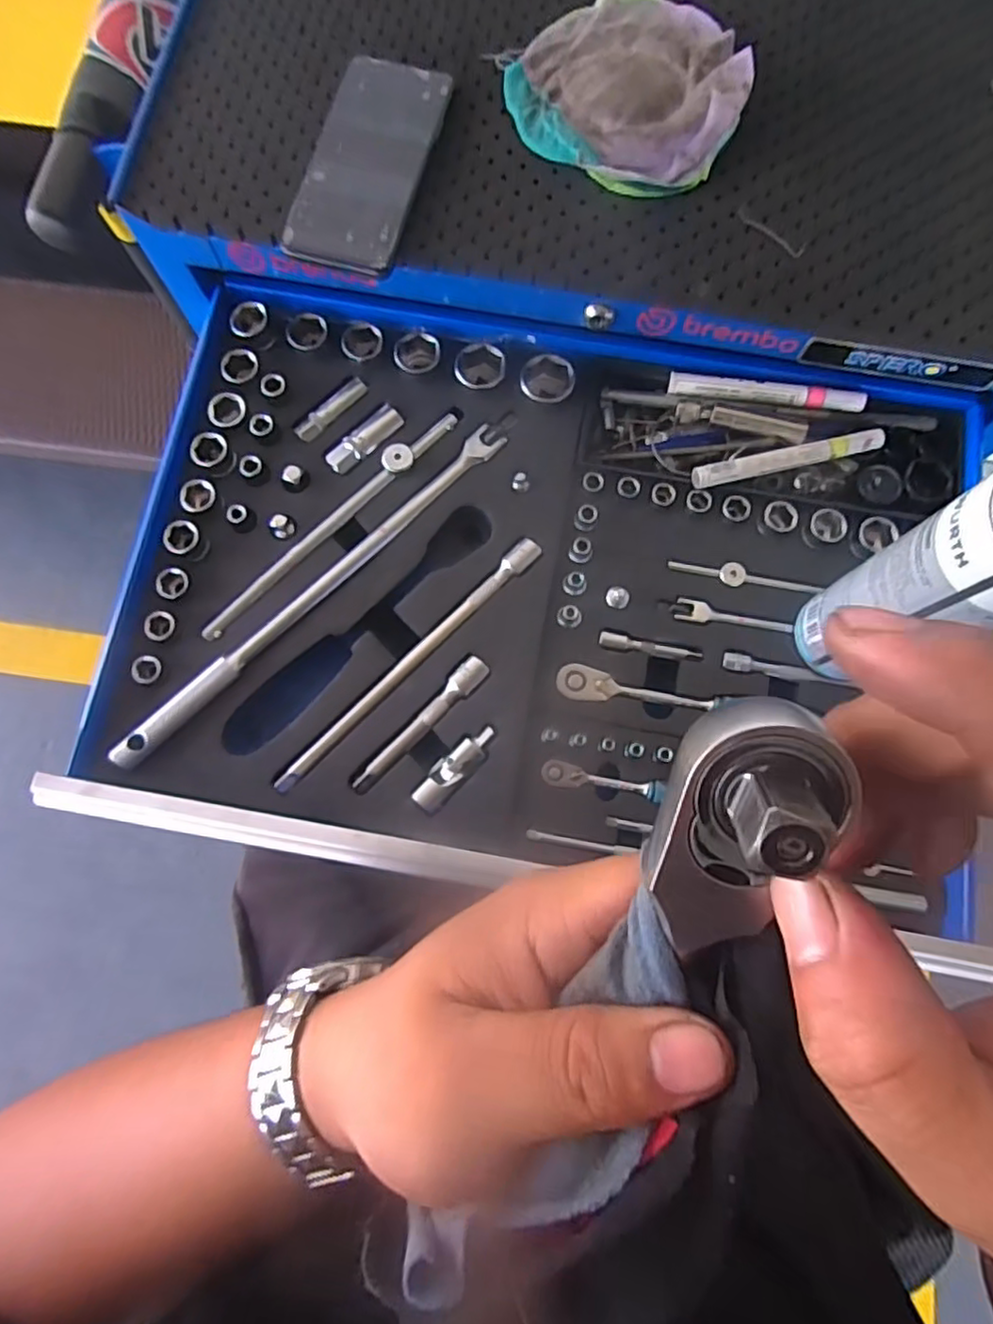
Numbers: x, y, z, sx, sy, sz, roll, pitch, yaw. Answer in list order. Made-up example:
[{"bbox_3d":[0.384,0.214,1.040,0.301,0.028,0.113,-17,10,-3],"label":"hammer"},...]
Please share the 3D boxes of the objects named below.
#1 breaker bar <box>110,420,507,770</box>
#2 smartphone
[{"bbox_3d":[-0.128,-0.057,0.458,0.027,0.019,0.348,44,81,8],"label":"breaker bar"},{"bbox_3d":[-0.084,-0.331,0.425,0.074,0.011,0.155,15,78,3],"label":"smartphone"}]

